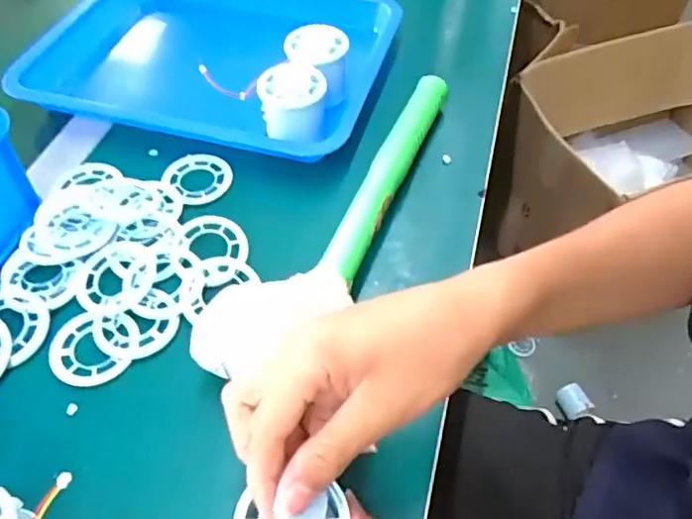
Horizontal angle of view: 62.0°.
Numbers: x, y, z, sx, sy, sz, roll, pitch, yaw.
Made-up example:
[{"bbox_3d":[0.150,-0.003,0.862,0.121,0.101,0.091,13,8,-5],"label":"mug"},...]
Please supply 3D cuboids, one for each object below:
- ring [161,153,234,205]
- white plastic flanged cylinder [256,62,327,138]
[{"bbox_3d":[-0.126,-0.070,0.489,0.056,0.010,0.053,2,55,-3],"label":"ring"},{"bbox_3d":[-0.046,-0.133,0.500,0.055,0.055,0.062,-3,53,-1],"label":"white plastic flanged cylinder"}]

